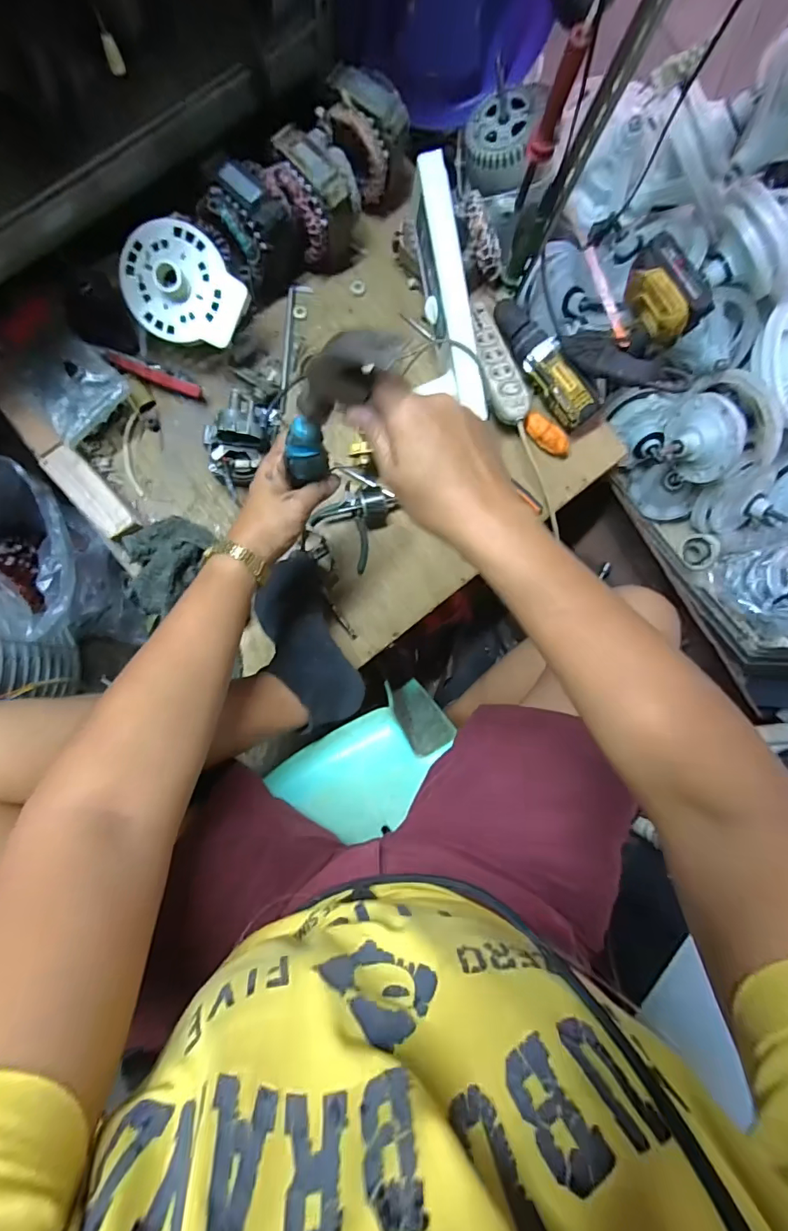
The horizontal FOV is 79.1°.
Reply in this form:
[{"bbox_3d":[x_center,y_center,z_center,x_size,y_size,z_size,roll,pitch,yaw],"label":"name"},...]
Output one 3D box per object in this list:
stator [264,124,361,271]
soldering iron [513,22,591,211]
[{"bbox_3d":[-0.104,-0.519,0.603,0.103,0.099,0.092,38,82,-3],"label":"stator"},{"bbox_3d":[0.159,-0.507,0.500,0.022,0.162,0.020,-8,87,-8],"label":"soldering iron"}]

